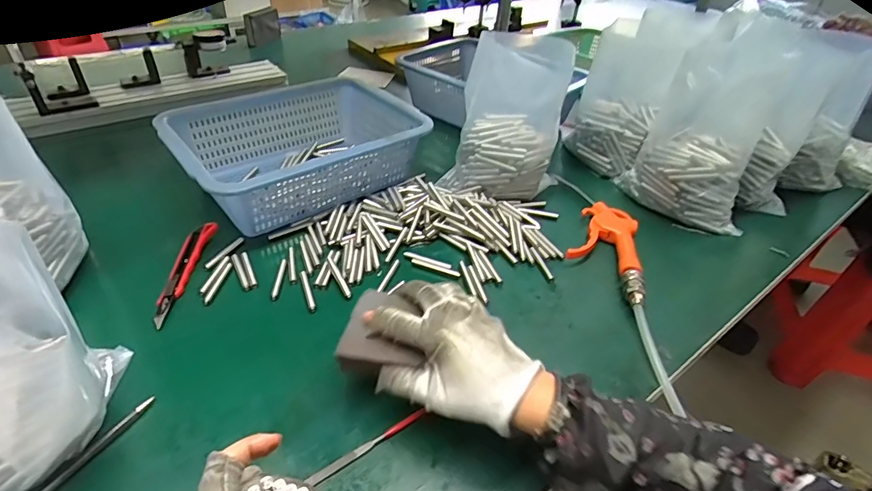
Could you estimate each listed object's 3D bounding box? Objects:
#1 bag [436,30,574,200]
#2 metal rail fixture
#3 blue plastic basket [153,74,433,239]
[{"bbox_3d":[0.094,-0.171,0.623,0.143,0.190,0.129,10,38,8],"label":"bag"},{"bbox_3d":[-0.492,-0.299,0.833,0.441,0.102,0.102,-27,48,-34],"label":"metal rail fixture"},{"bbox_3d":[-0.186,-0.128,0.635,0.298,0.096,0.235,-23,45,-30],"label":"blue plastic basket"}]

